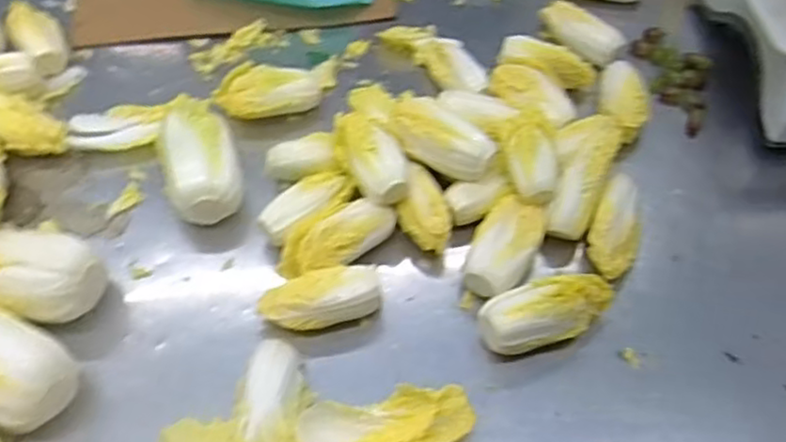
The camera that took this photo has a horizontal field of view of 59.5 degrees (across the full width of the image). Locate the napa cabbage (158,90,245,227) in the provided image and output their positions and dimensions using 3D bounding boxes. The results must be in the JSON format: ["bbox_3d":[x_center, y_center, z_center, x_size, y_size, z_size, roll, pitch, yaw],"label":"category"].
[{"bbox_3d":[-0.198,-0.056,0.715,0.072,0.079,0.124,-17,56,-14],"label":"napa cabbage"}]

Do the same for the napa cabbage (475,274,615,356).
[{"bbox_3d":[0.137,0.081,0.619,0.122,0.056,0.056,-17,55,-12],"label":"napa cabbage"}]

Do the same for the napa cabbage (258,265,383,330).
[{"bbox_3d":[-0.066,0.075,0.630,0.109,0.048,0.049,-13,55,-9],"label":"napa cabbage"}]

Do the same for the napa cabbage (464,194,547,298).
[{"bbox_3d":[0.107,0.029,0.668,0.058,0.049,0.109,20,56,15],"label":"napa cabbage"}]

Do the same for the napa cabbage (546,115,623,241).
[{"bbox_3d":[0.196,-0.061,0.707,0.059,0.047,0.159,15,55,11],"label":"napa cabbage"}]

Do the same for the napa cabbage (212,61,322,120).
[{"bbox_3d":[-0.148,-0.144,0.799,0.123,0.046,0.063,5,54,4],"label":"napa cabbage"}]

